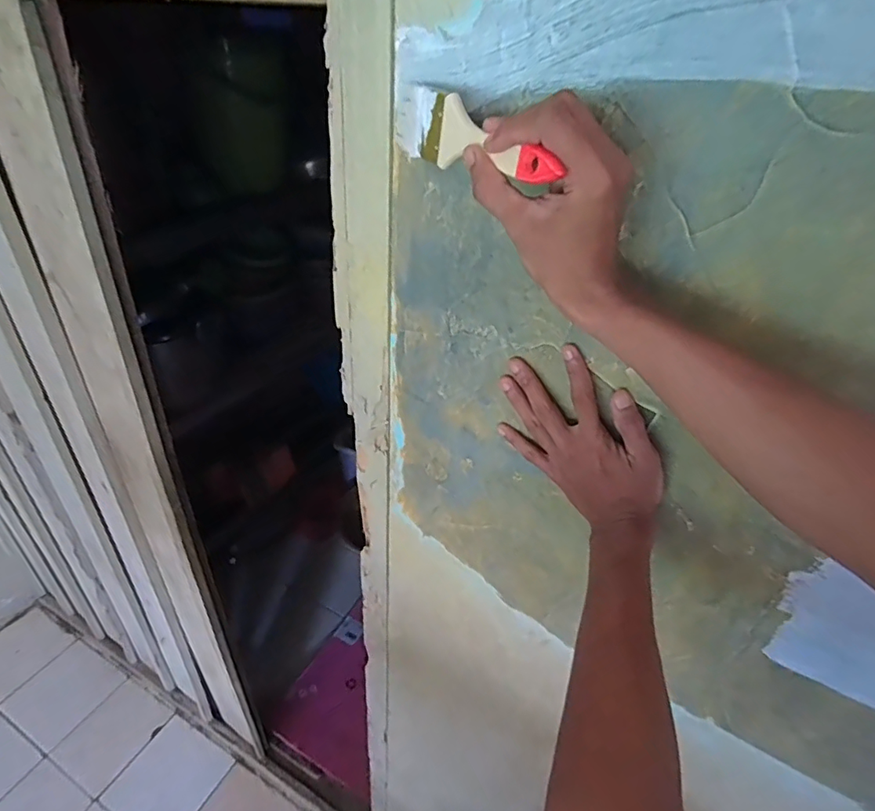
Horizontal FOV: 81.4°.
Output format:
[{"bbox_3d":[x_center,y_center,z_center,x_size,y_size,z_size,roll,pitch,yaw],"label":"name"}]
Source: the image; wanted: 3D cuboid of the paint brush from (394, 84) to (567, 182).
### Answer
[{"bbox_3d":[0.020,-0.175,0.337,0.007,0.044,0.166,-19,44,-29],"label":"paint brush"}]

